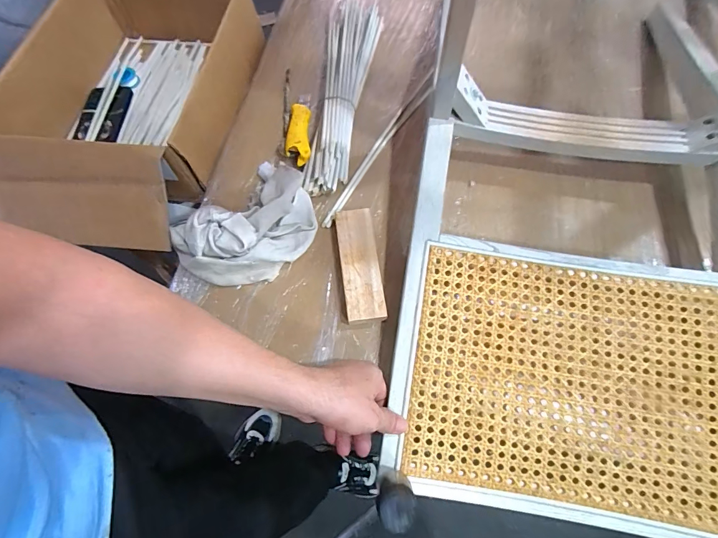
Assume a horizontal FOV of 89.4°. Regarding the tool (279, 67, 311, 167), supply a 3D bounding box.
[{"bbox_3d":[-0.109,-0.268,0.615,0.055,0.040,0.243,-4,67,0],"label":"tool"}]

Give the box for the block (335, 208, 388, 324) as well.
[{"bbox_3d":[0.001,-0.007,0.509,0.052,0.025,0.162,-8,67,-2],"label":"block"}]

